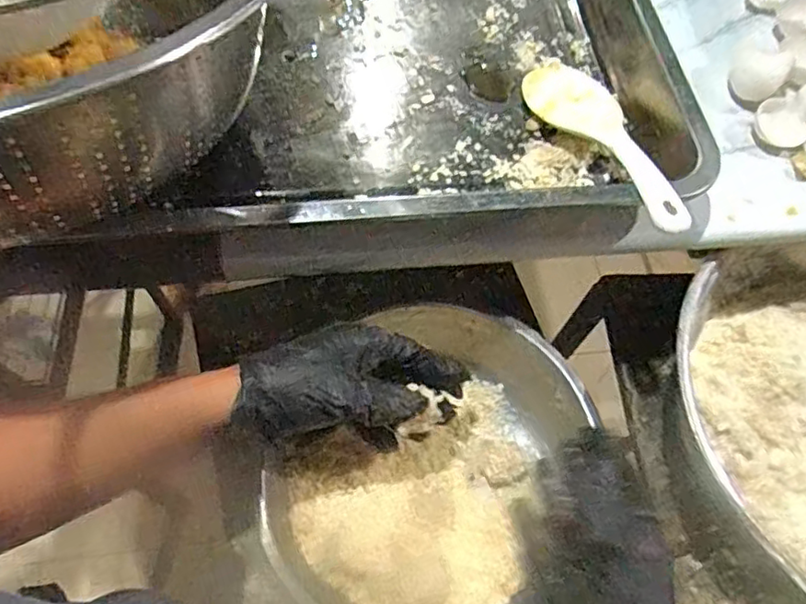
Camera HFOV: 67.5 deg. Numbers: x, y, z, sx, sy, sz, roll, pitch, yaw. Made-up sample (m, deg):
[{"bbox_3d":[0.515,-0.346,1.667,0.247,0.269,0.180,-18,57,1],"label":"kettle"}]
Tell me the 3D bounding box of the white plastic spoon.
[{"bbox_3d":[0.136,-0.110,0.405,0.055,0.015,0.182,-13,48,-10],"label":"white plastic spoon"}]

